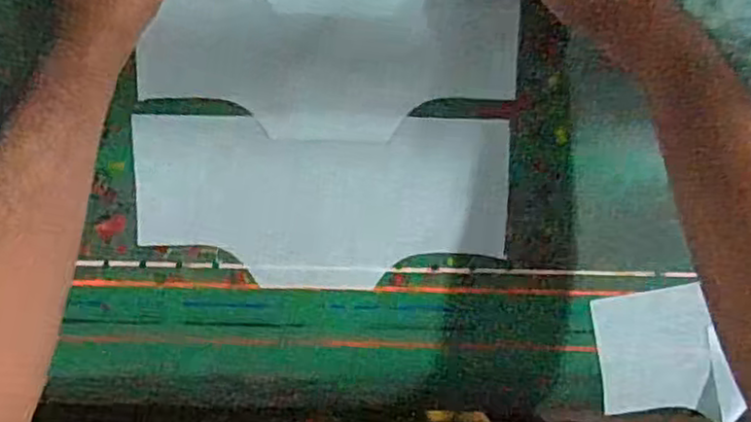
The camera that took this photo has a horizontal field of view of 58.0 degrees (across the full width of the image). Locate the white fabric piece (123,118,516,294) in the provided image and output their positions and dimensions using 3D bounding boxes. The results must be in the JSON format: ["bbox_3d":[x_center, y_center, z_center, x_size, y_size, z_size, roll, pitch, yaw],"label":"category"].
[{"bbox_3d":[-0.043,-0.006,0.543,0.291,0.010,0.134,1,98,1],"label":"white fabric piece"}]

